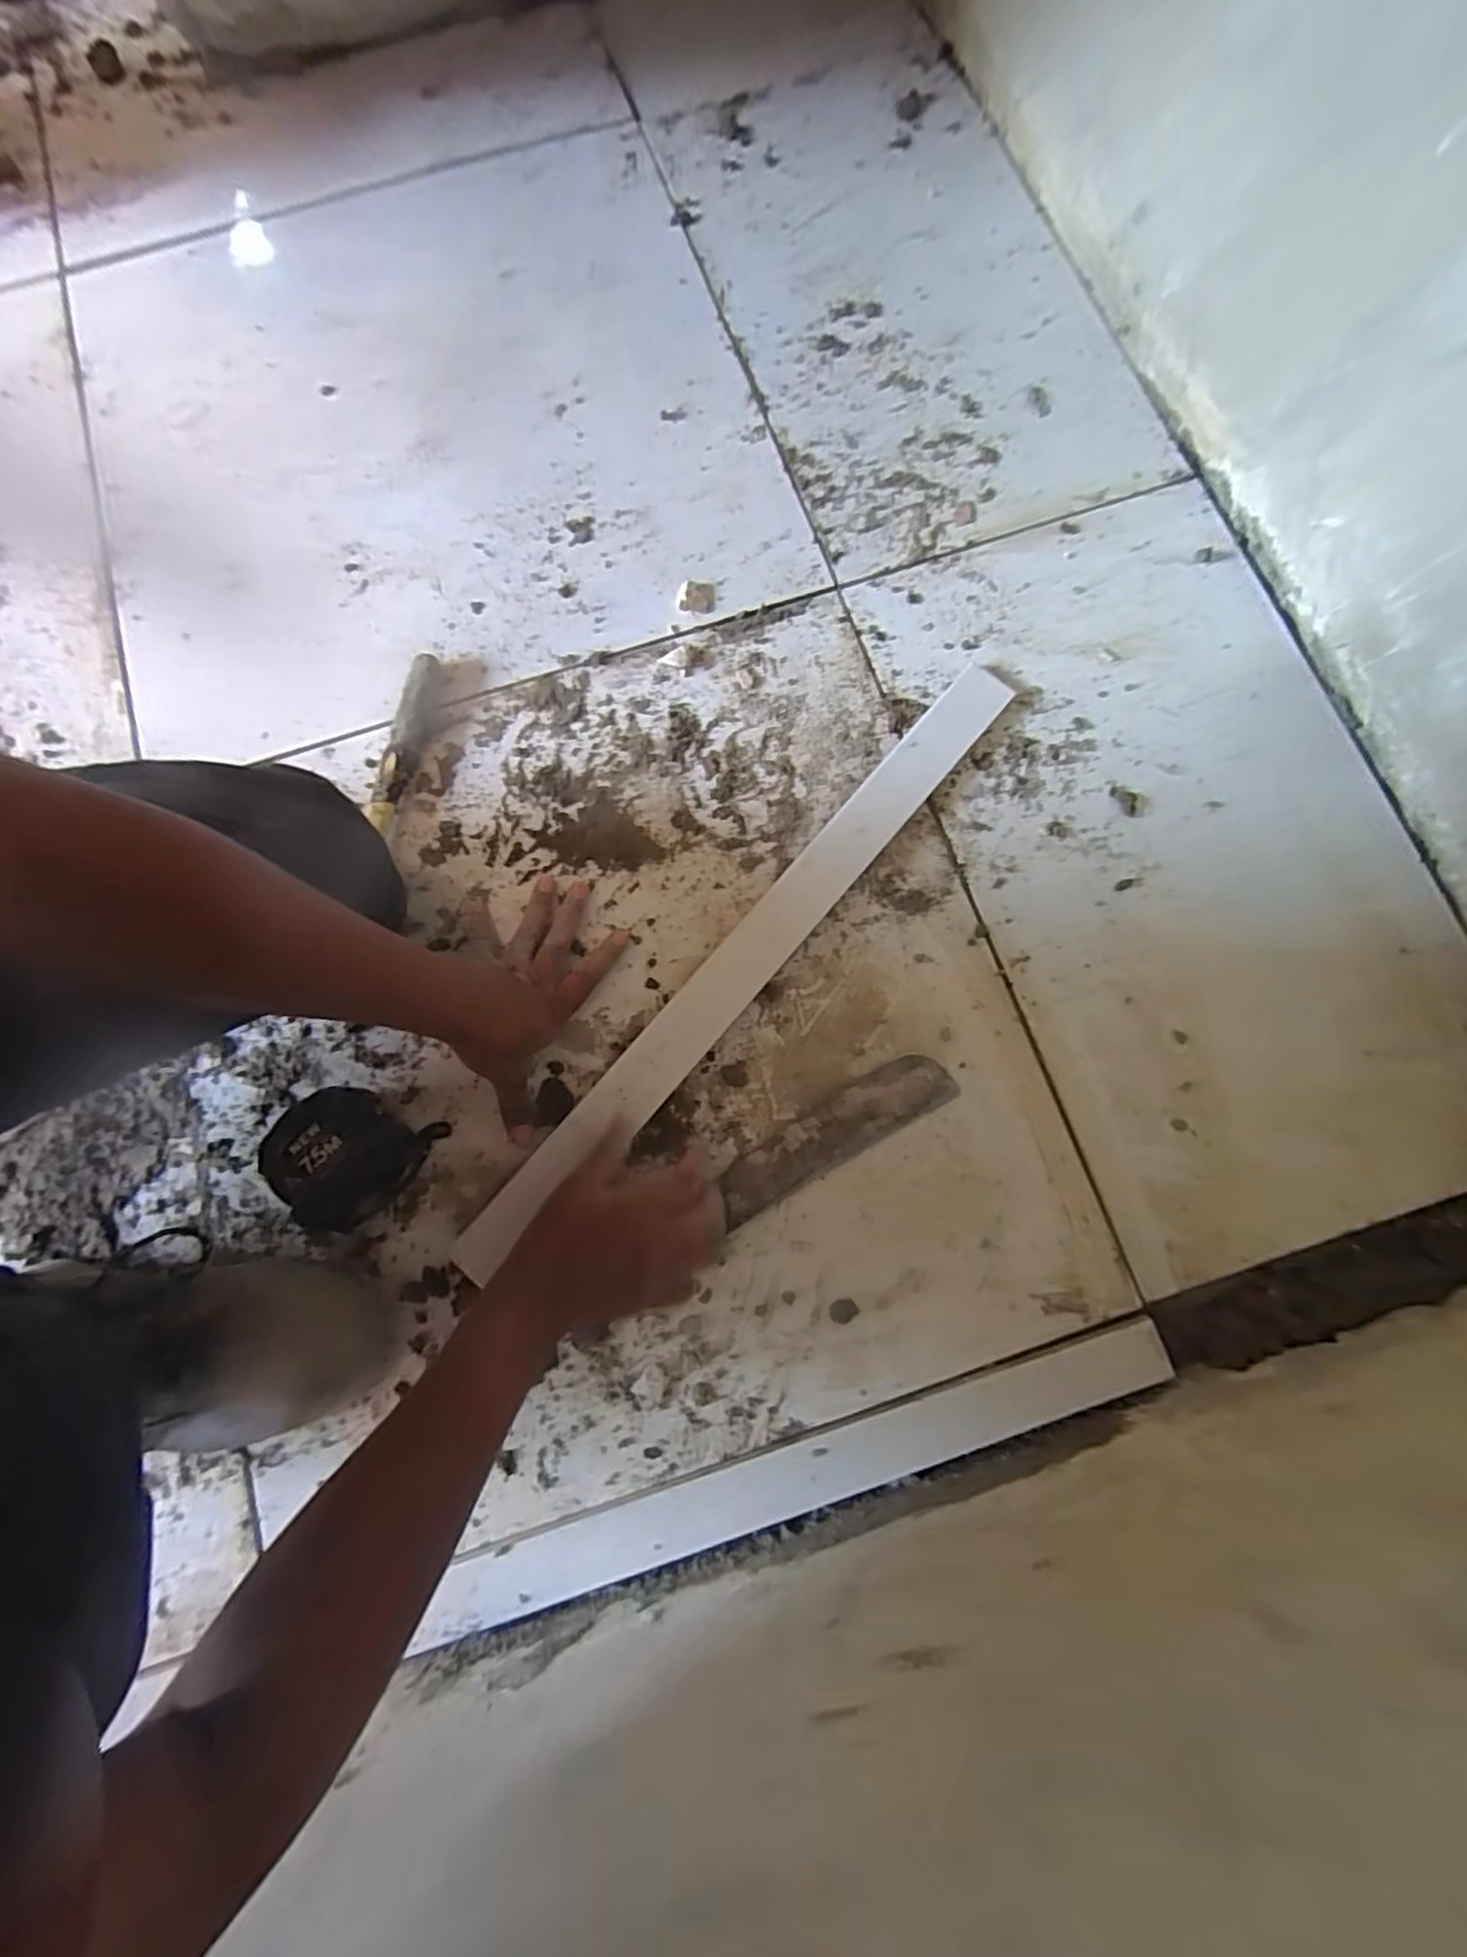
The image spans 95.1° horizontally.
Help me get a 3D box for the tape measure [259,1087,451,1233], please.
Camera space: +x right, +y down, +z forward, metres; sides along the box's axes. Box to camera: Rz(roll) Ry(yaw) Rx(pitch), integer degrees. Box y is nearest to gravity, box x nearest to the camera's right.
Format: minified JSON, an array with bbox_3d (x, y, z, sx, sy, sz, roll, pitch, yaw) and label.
[{"bbox_3d":[-0.267,0.119,0.467,0.085,0.044,0.093,36,81,9],"label":"tape measure"}]

